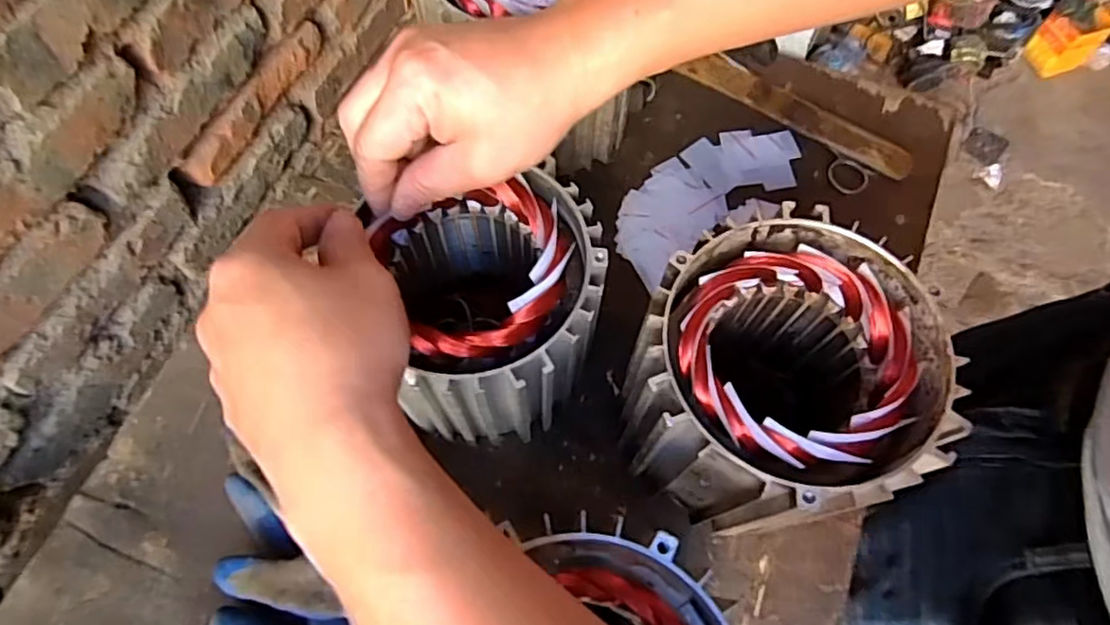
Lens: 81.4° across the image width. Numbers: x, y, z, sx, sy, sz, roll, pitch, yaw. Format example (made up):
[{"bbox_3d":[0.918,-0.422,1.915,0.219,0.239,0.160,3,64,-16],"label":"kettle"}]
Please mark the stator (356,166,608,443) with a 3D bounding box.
[{"bbox_3d":[-0.033,0.000,0.380,0.115,0.109,0.108,-8,67,-5],"label":"stator"}]

